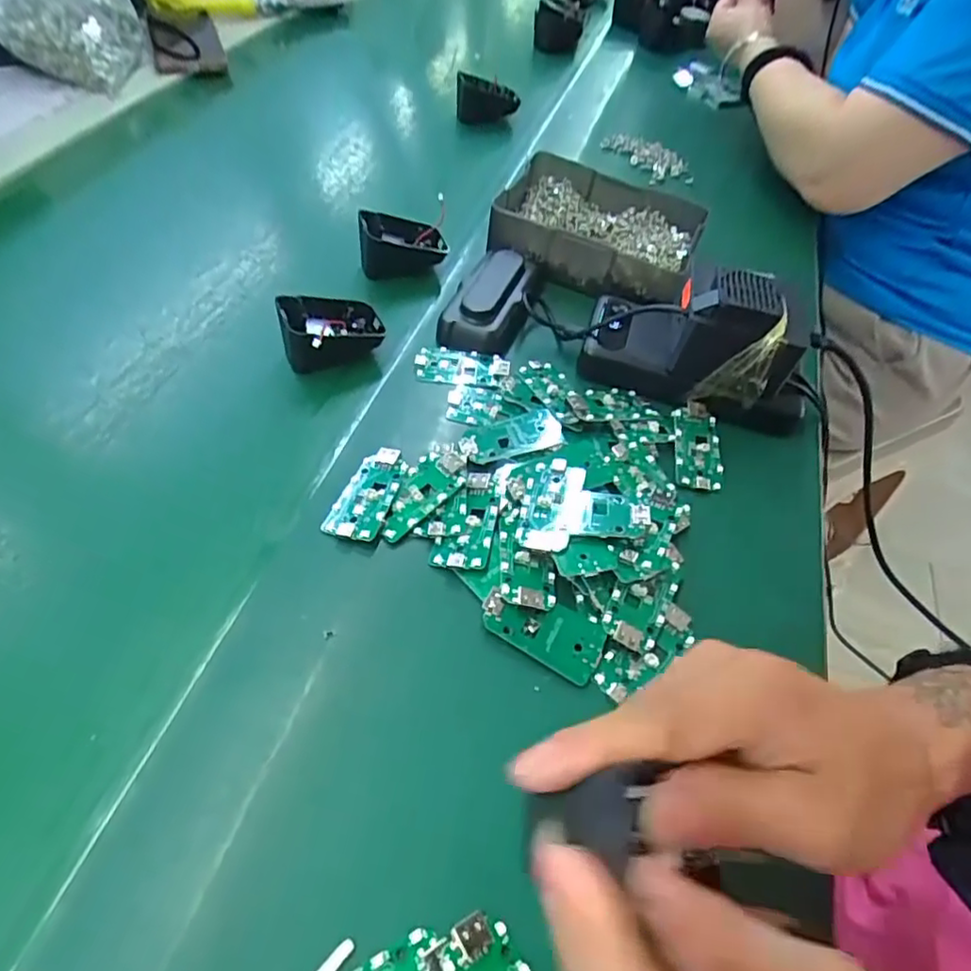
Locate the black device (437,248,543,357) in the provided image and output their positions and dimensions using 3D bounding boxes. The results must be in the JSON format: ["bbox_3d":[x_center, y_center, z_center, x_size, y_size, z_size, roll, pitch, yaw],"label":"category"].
[{"bbox_3d":[0.006,-0.147,0.461,0.056,0.028,0.113,14,53,6],"label":"black device"}]

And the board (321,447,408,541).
[{"bbox_3d":[-0.066,0.004,0.356,0.031,0.008,0.063,16,53,8],"label":"board"}]

